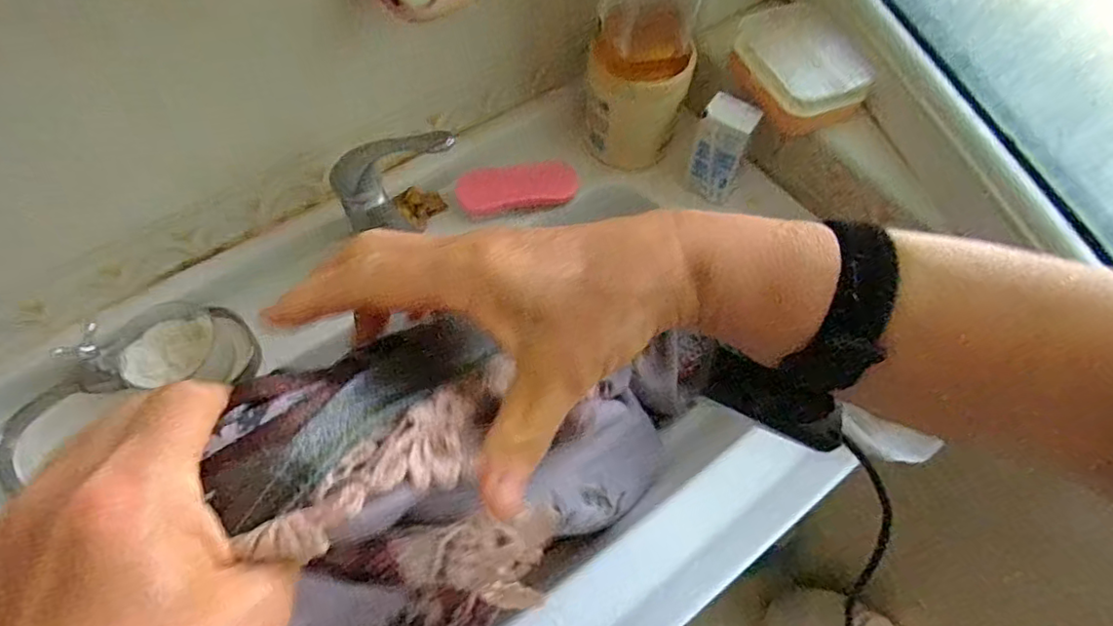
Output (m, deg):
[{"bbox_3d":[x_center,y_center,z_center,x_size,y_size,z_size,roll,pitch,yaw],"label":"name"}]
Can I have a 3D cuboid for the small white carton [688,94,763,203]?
[{"bbox_3d":[0.172,-0.172,0.616,0.054,0.105,0.038,22,63,12],"label":"small white carton"}]

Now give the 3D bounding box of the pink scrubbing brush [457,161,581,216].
[{"bbox_3d":[-0.042,-0.135,0.629,0.125,0.017,0.050,-6,61,-2],"label":"pink scrubbing brush"}]

